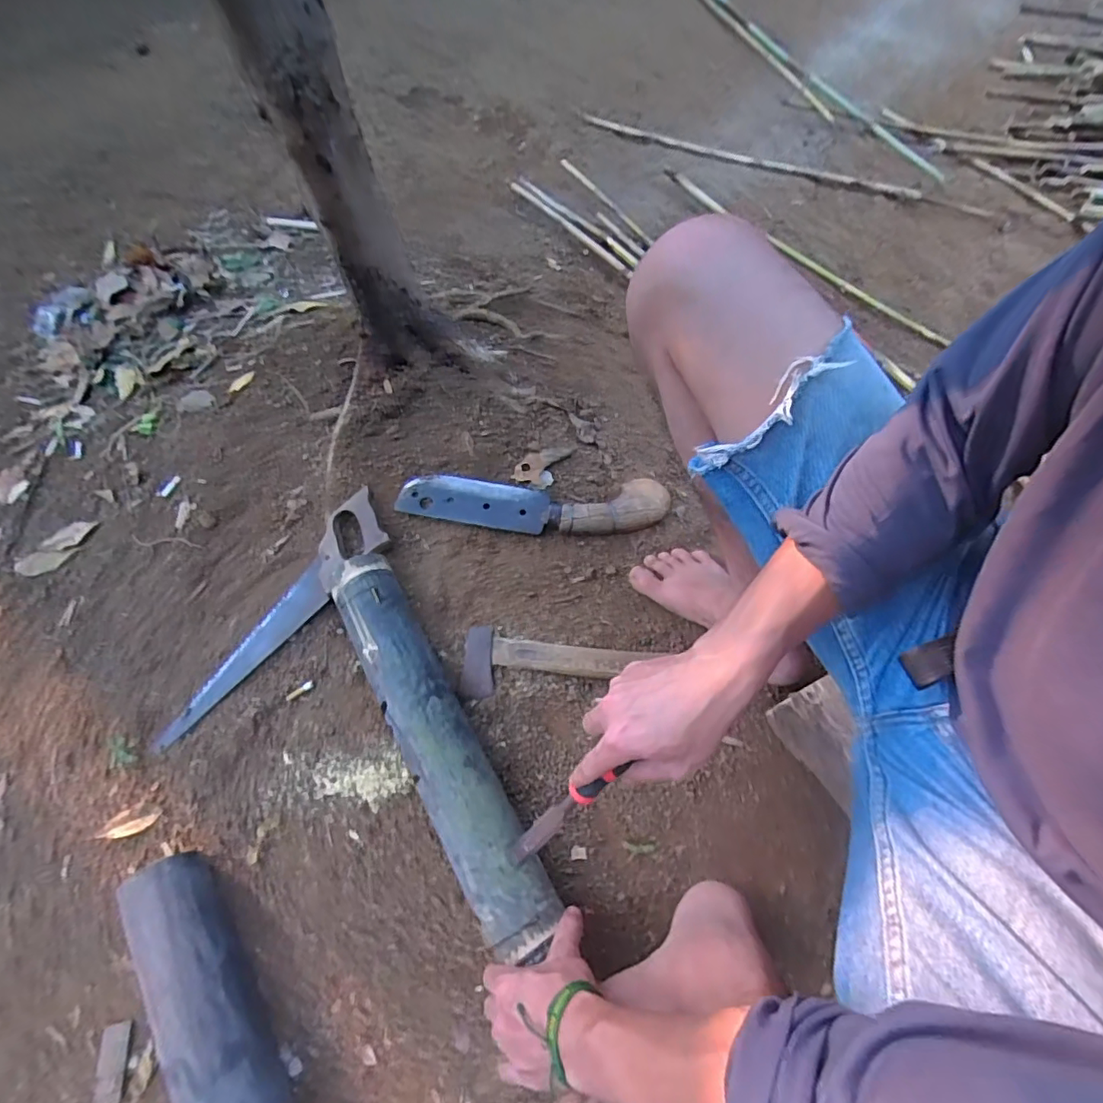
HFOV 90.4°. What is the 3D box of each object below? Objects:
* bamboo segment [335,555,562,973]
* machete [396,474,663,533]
[{"bbox_3d":[-0.132,0.206,0.629,0.080,0.082,0.452,-27,66,-13],"label":"bamboo segment"},{"bbox_3d":[-0.027,-0.064,0.772,0.369,0.031,0.081,-1,60,5],"label":"machete"}]

